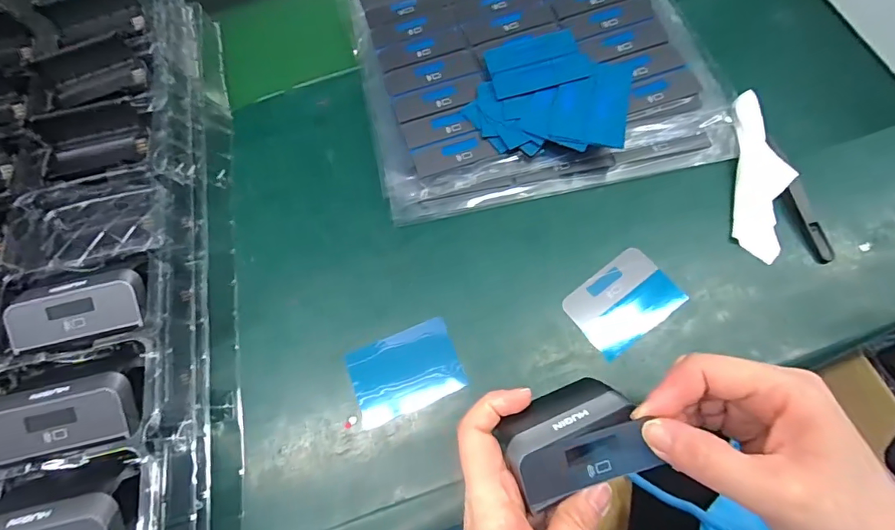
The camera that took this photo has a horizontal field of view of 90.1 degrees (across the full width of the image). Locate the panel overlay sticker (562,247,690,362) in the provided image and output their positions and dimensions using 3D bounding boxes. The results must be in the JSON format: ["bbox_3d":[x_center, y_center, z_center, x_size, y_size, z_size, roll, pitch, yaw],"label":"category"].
[{"bbox_3d":[0.118,0.024,0.301,0.070,0.004,0.050,-36,68,-9],"label":"panel overlay sticker"}]

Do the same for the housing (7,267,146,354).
[{"bbox_3d":[-0.215,0.026,0.264,0.077,0.022,0.037,-12,90,2],"label":"housing"}]

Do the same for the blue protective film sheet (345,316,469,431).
[{"bbox_3d":[-0.028,0.070,0.297,0.070,0.004,0.051,-21,70,-7],"label":"blue protective film sheet"}]

